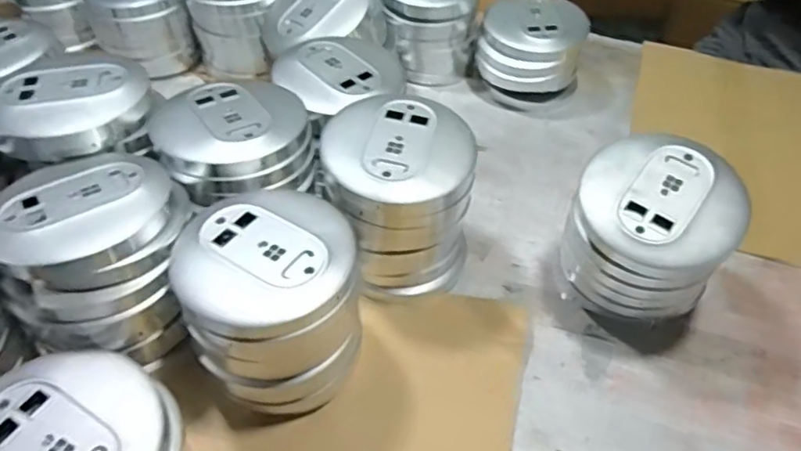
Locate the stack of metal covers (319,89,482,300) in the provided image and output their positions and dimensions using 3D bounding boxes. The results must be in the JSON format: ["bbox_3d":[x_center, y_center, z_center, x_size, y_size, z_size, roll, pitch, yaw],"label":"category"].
[{"bbox_3d":[-0.004,-0.029,0.569,0.134,0.146,0.119,5,48,1],"label":"stack of metal covers"}]

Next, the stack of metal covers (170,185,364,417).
[{"bbox_3d":[-0.105,0.063,0.486,0.128,0.128,0.138,-18,52,-18],"label":"stack of metal covers"}]

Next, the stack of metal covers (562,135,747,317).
[{"bbox_3d":[0.219,0.017,0.547,0.134,0.159,0.116,28,53,20],"label":"stack of metal covers"}]

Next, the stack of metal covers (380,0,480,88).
[{"bbox_3d":[0.035,-0.290,0.829,0.128,0.148,0.128,-2,49,-6],"label":"stack of metal covers"}]

